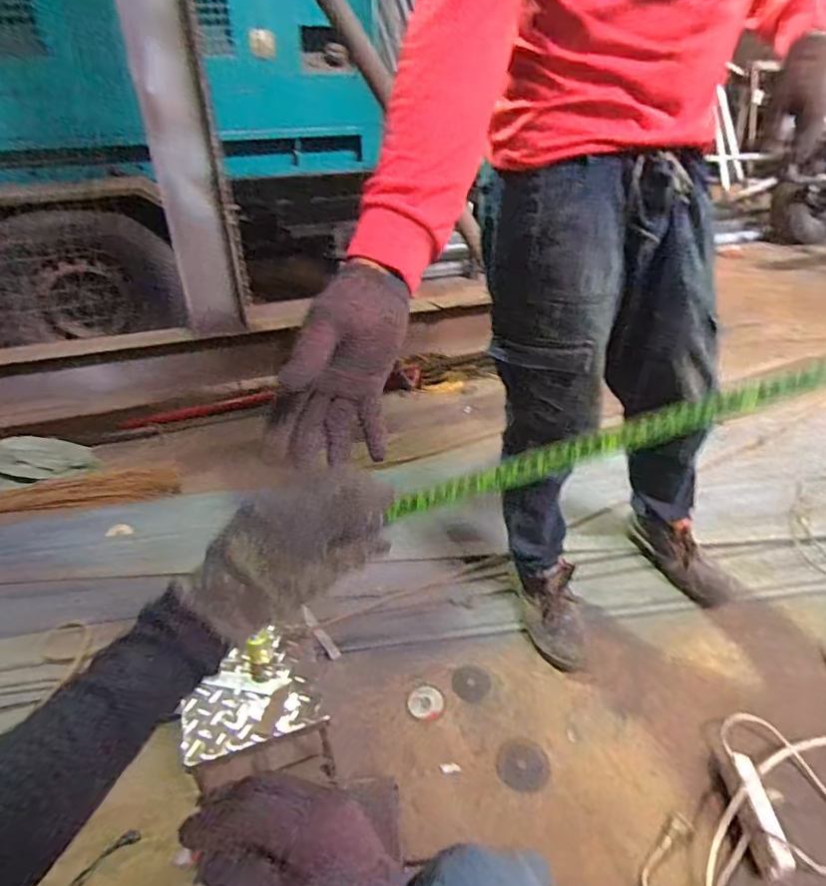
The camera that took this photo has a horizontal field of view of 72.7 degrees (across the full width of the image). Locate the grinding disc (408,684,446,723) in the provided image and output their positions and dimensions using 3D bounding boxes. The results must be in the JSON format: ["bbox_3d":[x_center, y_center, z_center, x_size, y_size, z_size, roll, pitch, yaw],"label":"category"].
[{"bbox_3d":[0.025,0.500,1.081,0.066,0.005,0.068,2,32,-1],"label":"grinding disc"}]

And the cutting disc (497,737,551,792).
[{"bbox_3d":[0.194,0.563,0.983,0.089,0.004,0.089,-2,30,1],"label":"cutting disc"}]

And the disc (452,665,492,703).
[{"bbox_3d":[0.117,0.480,1.121,0.074,0.005,0.074,-2,31,1],"label":"disc"}]

